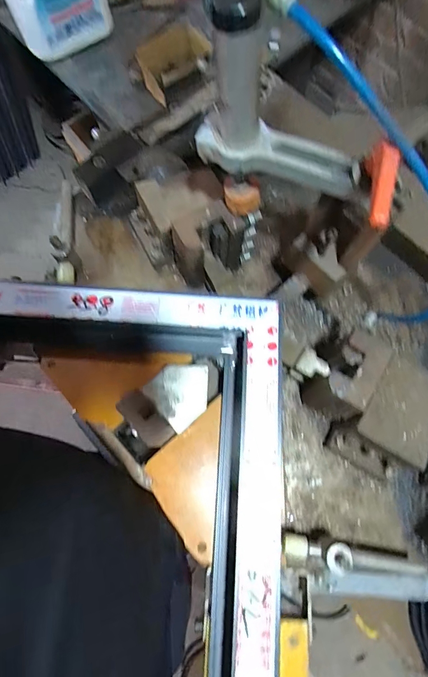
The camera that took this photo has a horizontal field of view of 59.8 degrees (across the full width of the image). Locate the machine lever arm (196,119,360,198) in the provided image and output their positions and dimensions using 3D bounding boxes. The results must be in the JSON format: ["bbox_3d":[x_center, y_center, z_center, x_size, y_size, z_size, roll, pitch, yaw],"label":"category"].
[{"bbox_3d":[0.060,-0.177,0.364,0.156,0.030,0.042,18,74,5],"label":"machine lever arm"}]

